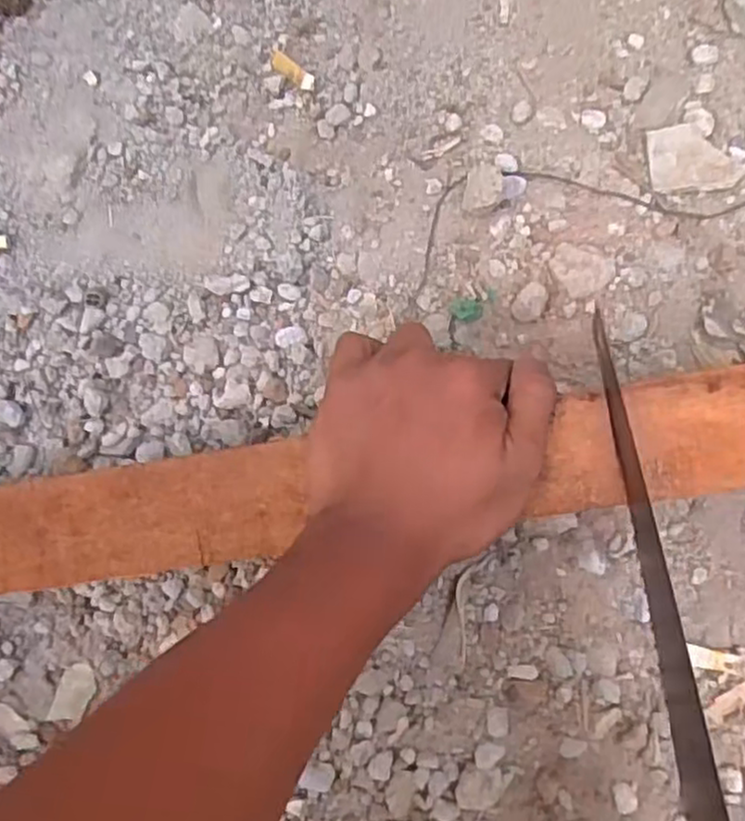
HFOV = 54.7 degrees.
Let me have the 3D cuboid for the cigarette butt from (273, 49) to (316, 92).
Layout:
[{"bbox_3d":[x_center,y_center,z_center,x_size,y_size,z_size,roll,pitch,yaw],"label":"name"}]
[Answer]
[{"bbox_3d":[-0.048,-0.203,0.434,0.034,0.008,0.011,40,91,10],"label":"cigarette butt"}]

